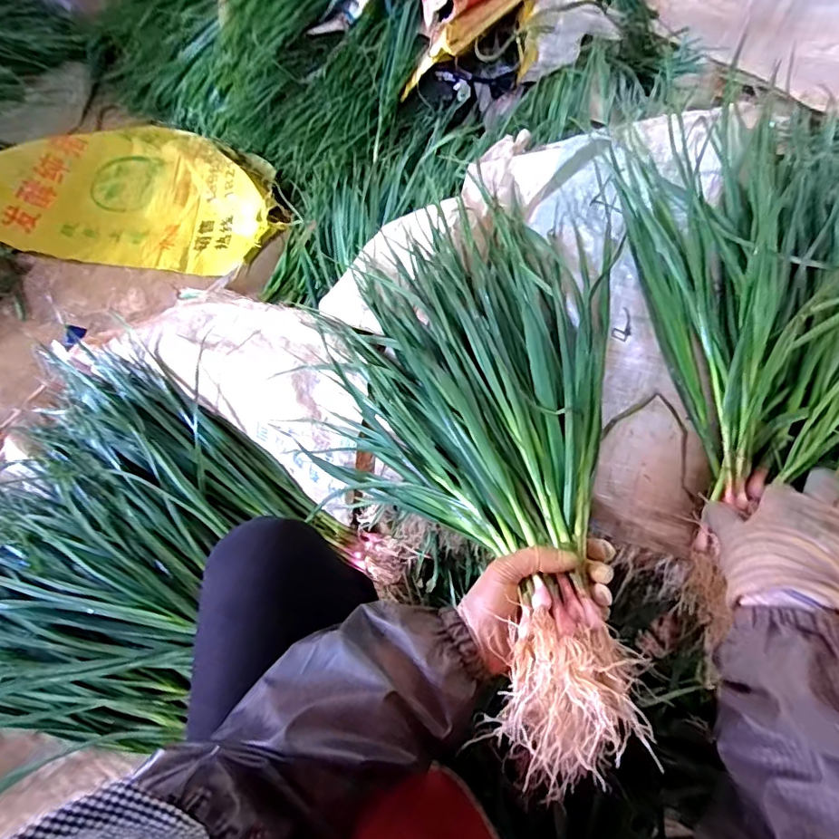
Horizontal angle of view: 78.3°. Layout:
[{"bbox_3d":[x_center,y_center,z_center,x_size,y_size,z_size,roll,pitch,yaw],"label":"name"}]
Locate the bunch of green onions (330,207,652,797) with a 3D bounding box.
[{"bbox_3d":[0.075,0.016,0.536,0.284,0.153,0.582,-7,52,-3],"label":"bunch of green onions"}]

